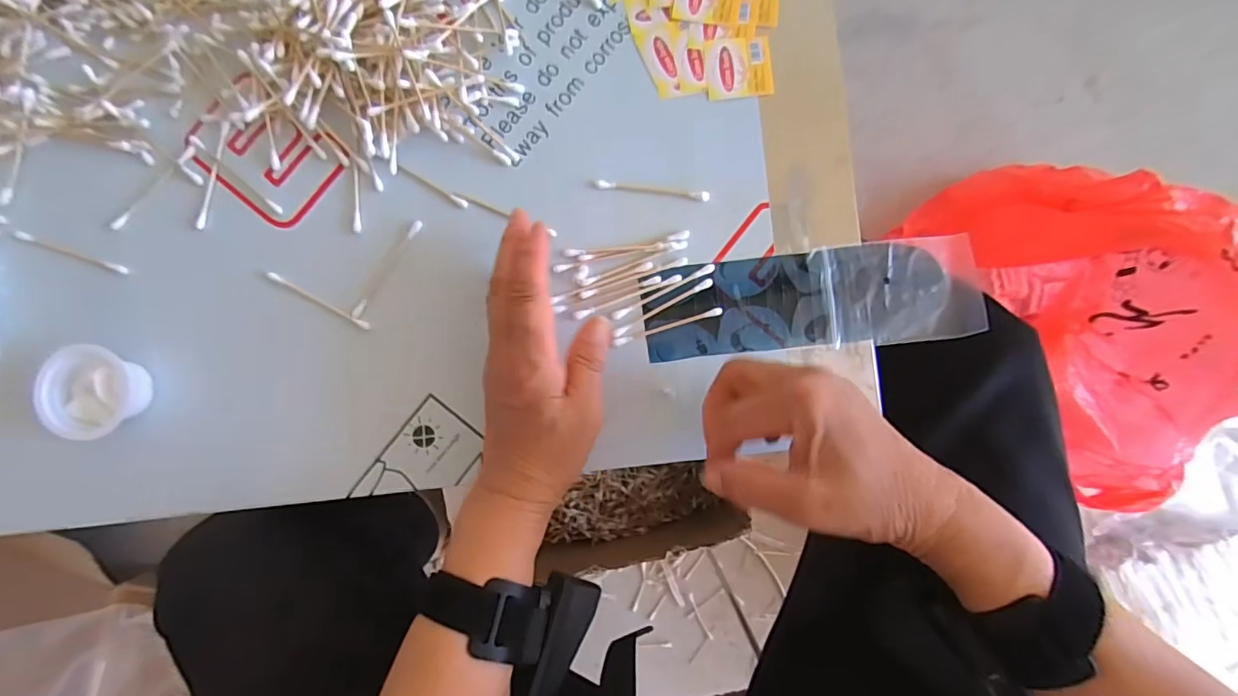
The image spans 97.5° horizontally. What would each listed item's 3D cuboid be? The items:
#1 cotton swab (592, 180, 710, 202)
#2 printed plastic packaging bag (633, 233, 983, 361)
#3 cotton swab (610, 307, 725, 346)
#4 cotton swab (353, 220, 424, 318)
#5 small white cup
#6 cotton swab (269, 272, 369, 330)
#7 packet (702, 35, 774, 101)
[{"bbox_3d":[0.022,-0.102,0.351,0.073,0.004,0.006,6,87,0],"label":"cotton swab"},{"bbox_3d":[0.124,-0.031,0.349,0.208,0.011,0.063,-6,88,1],"label":"printed plastic packaging bag"},{"bbox_3d":[0.031,-0.013,0.351,0.072,0.004,0.005,-17,88,-1],"label":"cotton swab"},{"bbox_3d":[-0.148,-0.051,0.347,0.007,0.004,0.073,34,88,1],"label":"cotton swab"},{"bbox_3d":[-0.317,0.026,0.335,0.048,0.038,0.055,12,88,-1],"label":"small white cup"},{"bbox_3d":[-0.191,-0.030,0.344,0.071,0.004,0.005,28,87,1],"label":"cotton swab"},{"bbox_3d":[0.079,-0.186,0.358,0.044,0.004,0.039,-7,88,-1],"label":"packet"}]

